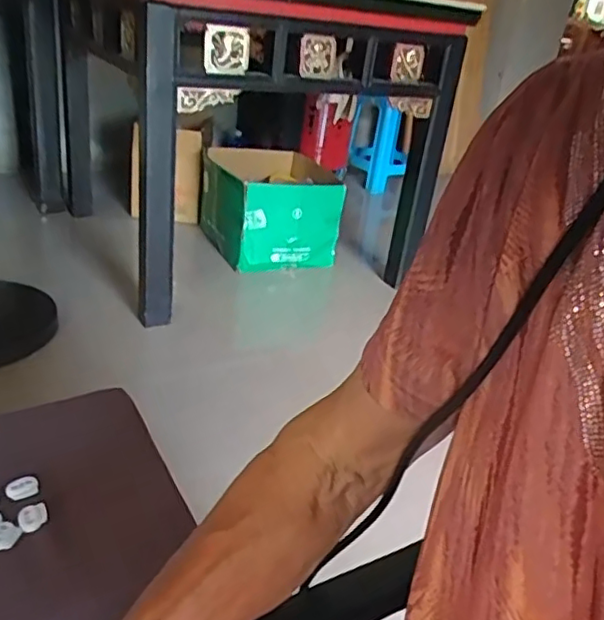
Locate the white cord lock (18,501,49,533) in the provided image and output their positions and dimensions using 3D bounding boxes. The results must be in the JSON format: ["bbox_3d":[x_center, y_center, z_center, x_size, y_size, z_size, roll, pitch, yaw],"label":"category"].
[{"bbox_3d":[-0.194,0.149,0.444,0.020,0.006,0.019,-10,33,-32],"label":"white cord lock"}]

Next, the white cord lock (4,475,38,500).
[{"bbox_3d":[-0.213,0.135,0.469,0.023,0.005,0.017,-10,33,-32],"label":"white cord lock"}]

